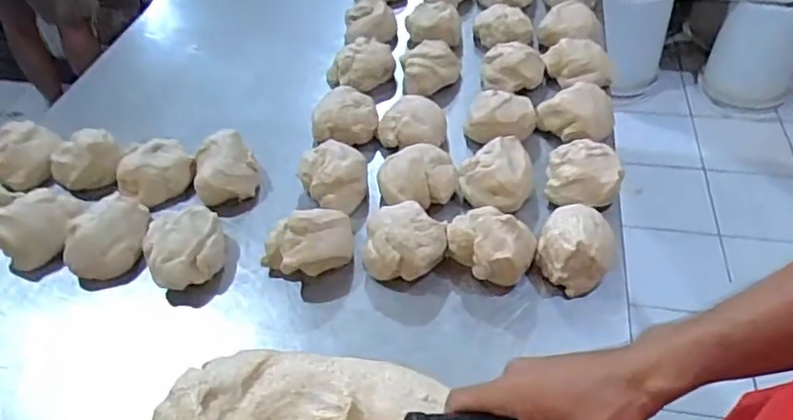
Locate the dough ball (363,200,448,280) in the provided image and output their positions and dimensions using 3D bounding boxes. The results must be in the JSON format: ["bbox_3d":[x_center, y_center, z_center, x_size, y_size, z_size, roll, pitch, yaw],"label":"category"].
[{"bbox_3d":[0.009,0.036,0.725,0.098,0.059,0.081,-5,44,-1],"label":"dough ball"}]

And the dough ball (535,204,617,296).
[{"bbox_3d":[0.208,0.041,0.712,0.083,0.059,0.104,18,49,21],"label":"dough ball"}]

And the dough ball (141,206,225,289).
[{"bbox_3d":[-0.253,0.046,0.736,0.092,0.058,0.085,-18,46,-13],"label":"dough ball"}]

